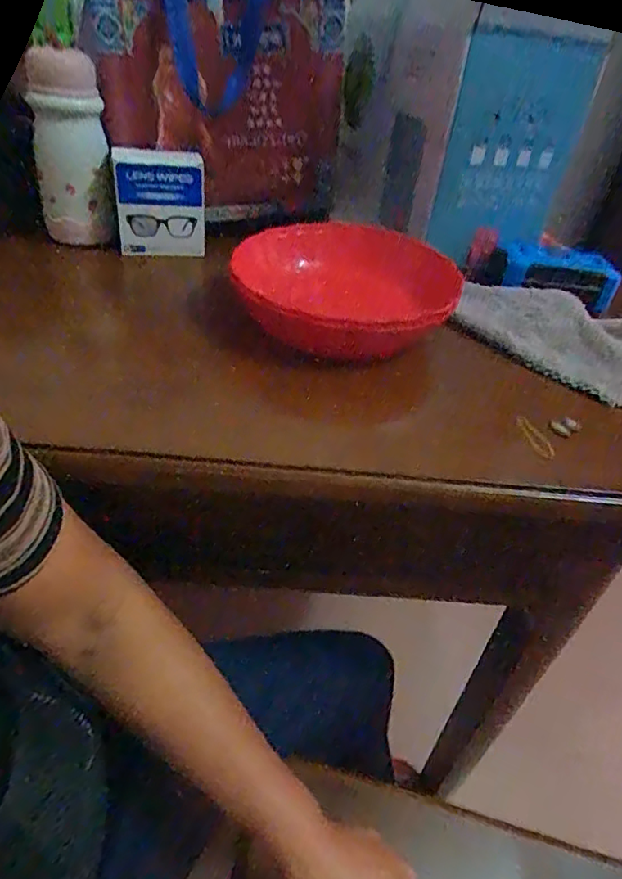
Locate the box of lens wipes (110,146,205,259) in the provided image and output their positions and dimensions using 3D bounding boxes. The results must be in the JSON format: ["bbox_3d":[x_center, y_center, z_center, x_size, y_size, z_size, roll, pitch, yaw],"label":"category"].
[{"bbox_3d":[-0.166,-0.258,0.600,0.094,0.106,0.027,-5,40,-16],"label":"box of lens wipes"}]

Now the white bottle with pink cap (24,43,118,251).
[{"bbox_3d":[-0.257,-0.304,0.580,0.073,0.176,0.053,-15,43,-27],"label":"white bottle with pink cap"}]

